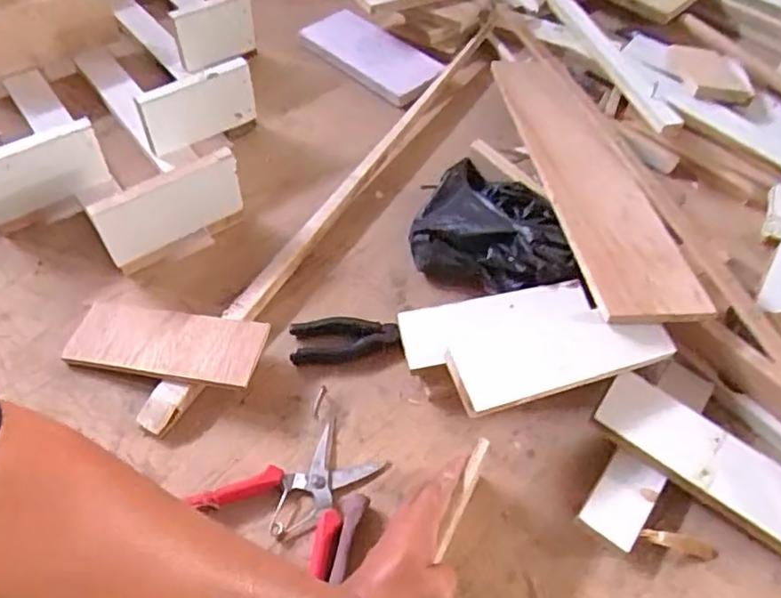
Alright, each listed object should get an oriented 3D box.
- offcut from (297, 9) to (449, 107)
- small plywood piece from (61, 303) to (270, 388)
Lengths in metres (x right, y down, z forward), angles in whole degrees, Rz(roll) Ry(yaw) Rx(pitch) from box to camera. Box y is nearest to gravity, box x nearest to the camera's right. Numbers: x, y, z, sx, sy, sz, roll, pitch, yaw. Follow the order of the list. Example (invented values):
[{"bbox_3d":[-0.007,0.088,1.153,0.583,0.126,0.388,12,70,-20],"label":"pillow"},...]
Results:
[{"bbox_3d":[-0.026,-0.365,0.917,0.220,0.013,0.103,39,71,21],"label":"offcut"},{"bbox_3d":[-0.220,0.044,0.604,0.191,0.013,0.072,6,53,9],"label":"small plywood piece"}]

